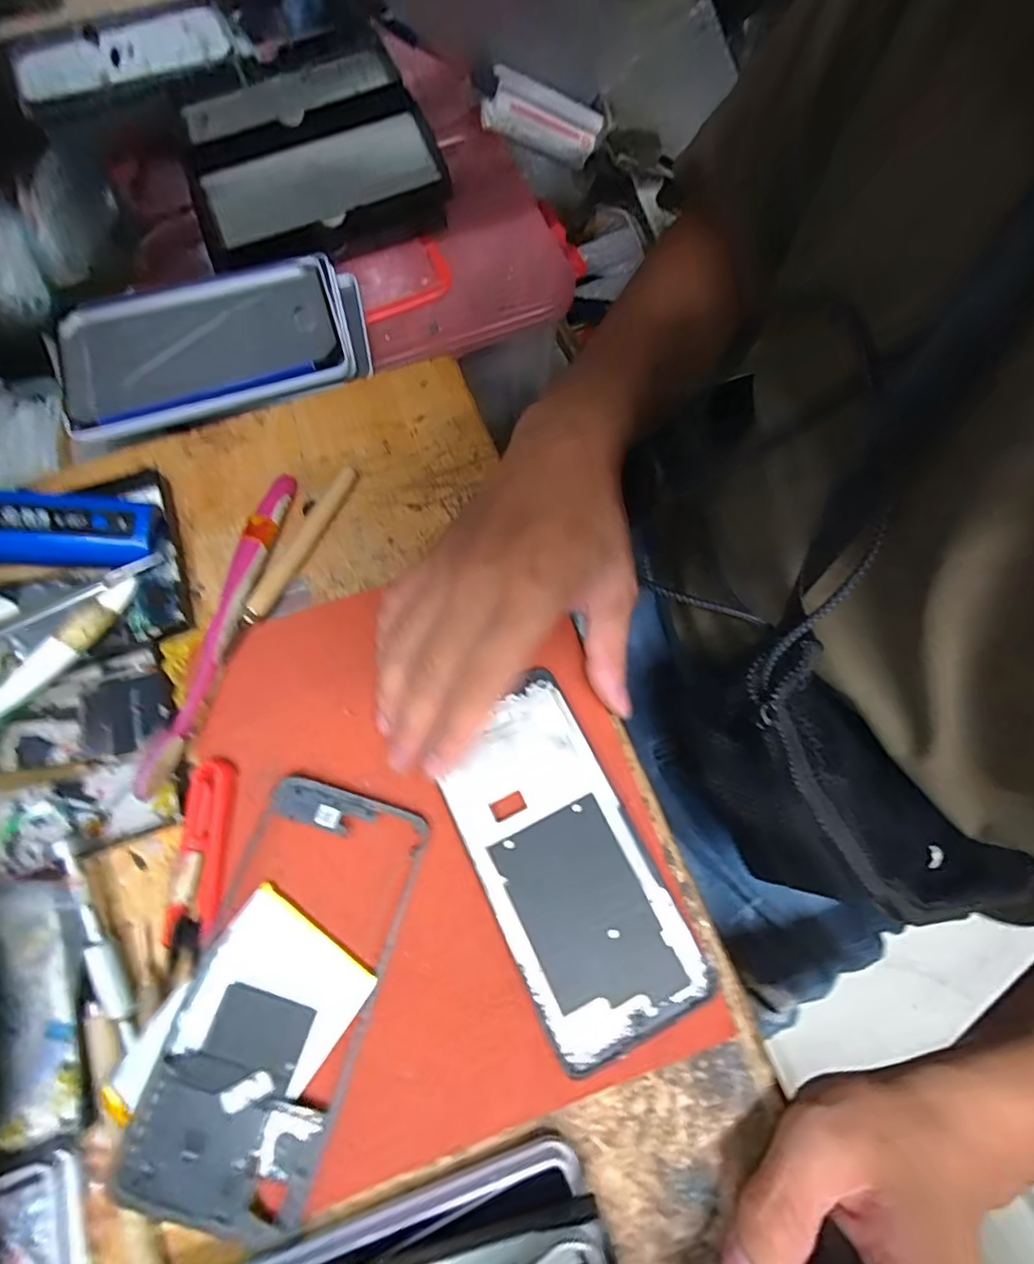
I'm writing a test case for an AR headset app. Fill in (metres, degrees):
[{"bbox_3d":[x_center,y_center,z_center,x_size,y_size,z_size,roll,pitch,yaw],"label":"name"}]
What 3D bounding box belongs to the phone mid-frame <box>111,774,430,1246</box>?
[{"bbox_3d":[-0.099,0.150,0.240,0.077,0.012,0.165,16,68,3],"label":"phone mid-frame"}]

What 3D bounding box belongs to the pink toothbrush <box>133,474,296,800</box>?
[{"bbox_3d":[-0.155,-0.009,0.296,0.020,0.017,0.183,11,68,1],"label":"pink toothbrush"}]

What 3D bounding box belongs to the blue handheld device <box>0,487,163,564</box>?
[{"bbox_3d":[-0.256,-0.053,0.277,0.137,0.022,0.032,0,68,-18],"label":"blue handheld device"}]

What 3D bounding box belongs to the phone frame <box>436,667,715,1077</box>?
[{"bbox_3d":[0.020,0.103,0.261,0.077,0.006,0.157,-20,71,-11],"label":"phone frame"}]

